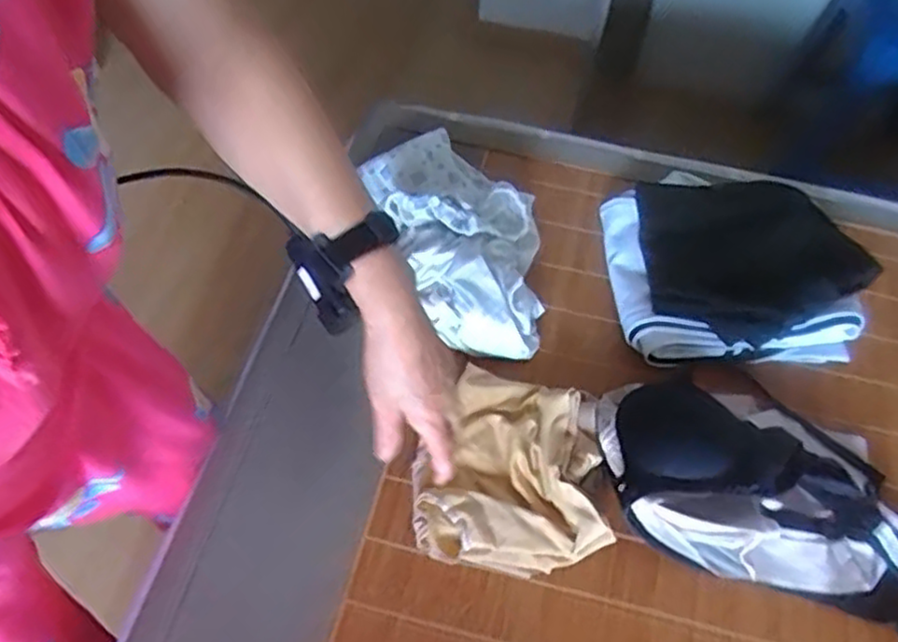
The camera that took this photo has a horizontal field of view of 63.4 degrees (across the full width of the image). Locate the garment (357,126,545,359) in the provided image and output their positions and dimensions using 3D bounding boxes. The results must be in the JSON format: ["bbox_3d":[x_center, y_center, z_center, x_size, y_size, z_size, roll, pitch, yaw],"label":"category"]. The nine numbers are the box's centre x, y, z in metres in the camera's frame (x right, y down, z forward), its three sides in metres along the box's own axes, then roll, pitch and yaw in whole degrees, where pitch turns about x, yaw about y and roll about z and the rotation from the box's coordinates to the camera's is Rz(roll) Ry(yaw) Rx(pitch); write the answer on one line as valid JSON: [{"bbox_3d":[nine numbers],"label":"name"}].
[{"bbox_3d":[0.022,-0.100,0.818,0.164,0.081,0.313,-18,62,-13],"label":"garment"}]

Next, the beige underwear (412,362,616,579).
[{"bbox_3d":[0.055,0.137,0.701,0.173,0.047,0.193,0,59,-3],"label":"beige underwear"}]

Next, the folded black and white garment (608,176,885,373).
[{"bbox_3d":[0.316,-0.080,0.824,0.249,0.088,0.260,1,59,-3],"label":"folded black and white garment"}]

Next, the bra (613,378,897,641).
[{"bbox_3d":[0.322,0.154,0.685,0.338,0.066,0.193,17,60,7],"label":"bra"}]

